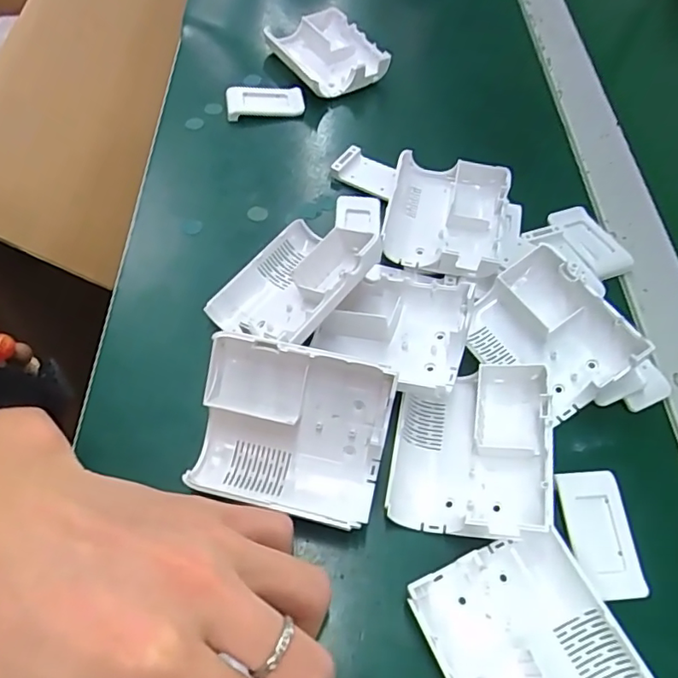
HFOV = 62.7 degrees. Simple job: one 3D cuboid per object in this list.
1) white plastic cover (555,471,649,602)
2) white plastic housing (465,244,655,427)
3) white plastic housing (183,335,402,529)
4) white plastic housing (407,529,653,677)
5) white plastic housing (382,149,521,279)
[{"bbox_3d":[0.118,0.087,0.250,0.028,0.005,0.054,-3,57,-4],"label":"white plastic cover"},{"bbox_3d":[0.109,-0.005,0.290,0.057,0.032,0.078,-25,61,-17],"label":"white plastic housing"},{"bbox_3d":[-0.020,0.038,0.239,0.079,0.018,0.070,12,97,2],"label":"white plastic housing"},{"bbox_3d":[0.073,0.121,0.217,0.068,0.020,0.078,-21,60,-15],"label":"white plastic housing"},{"bbox_3d":[0.070,-0.072,0.337,0.080,0.024,0.082,10,57,5],"label":"white plastic housing"}]

